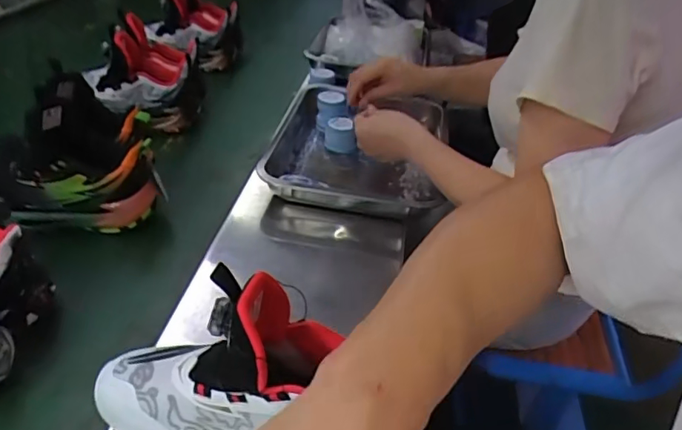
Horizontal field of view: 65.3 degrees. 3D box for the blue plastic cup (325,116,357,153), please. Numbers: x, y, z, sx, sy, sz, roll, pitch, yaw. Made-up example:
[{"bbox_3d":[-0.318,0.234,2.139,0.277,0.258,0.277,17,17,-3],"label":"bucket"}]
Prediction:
[{"bbox_3d":[0.000,-0.131,0.865,0.047,0.045,0.053,2,33,-9],"label":"blue plastic cup"}]

